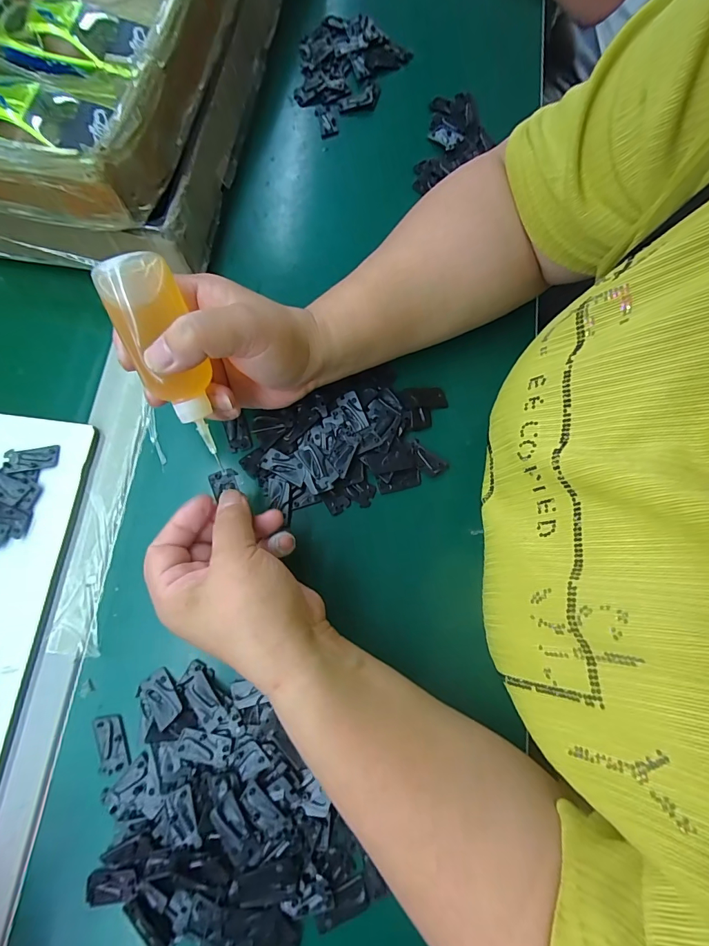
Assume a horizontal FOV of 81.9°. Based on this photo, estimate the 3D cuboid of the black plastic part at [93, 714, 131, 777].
[{"bbox_3d":[-0.156,0.173,0.261,0.018,0.004,0.033,-18,76,-5],"label":"black plastic part"}]

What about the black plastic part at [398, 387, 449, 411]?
[{"bbox_3d":[0.055,-0.059,0.325,0.037,0.004,0.019,-7,76,-2],"label":"black plastic part"}]

